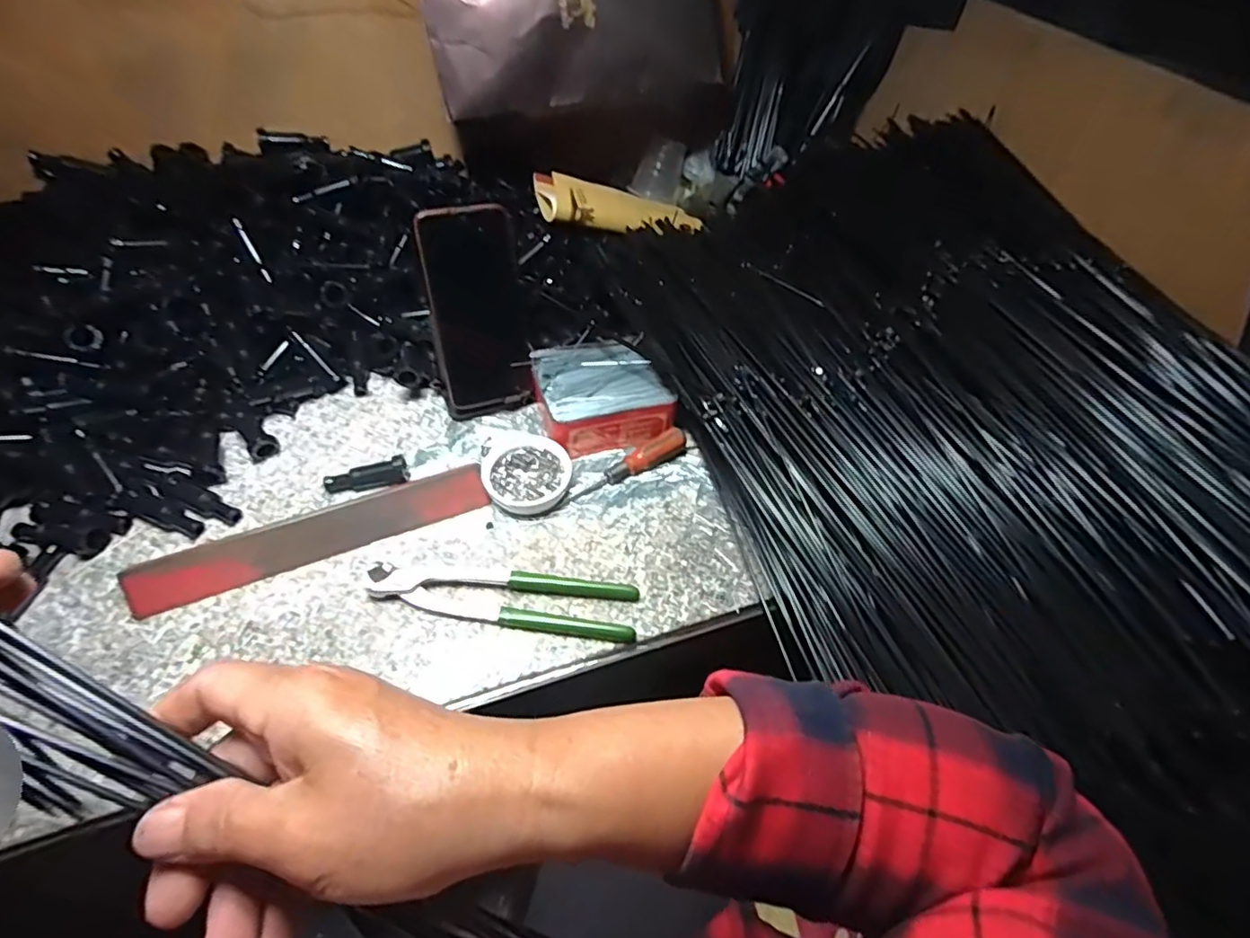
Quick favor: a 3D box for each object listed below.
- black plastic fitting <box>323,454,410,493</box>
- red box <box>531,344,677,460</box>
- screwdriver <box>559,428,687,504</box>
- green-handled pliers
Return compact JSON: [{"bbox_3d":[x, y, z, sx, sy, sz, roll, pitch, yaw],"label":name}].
[{"bbox_3d":[-0.219,0.007,0.513,0.068,0.025,0.017,-9,51,-10],"label":"black plastic fitting"},{"bbox_3d":[-0.022,-0.069,0.570,0.118,0.043,0.107,-11,52,-12],"label":"red box"},{"bbox_3d":[0.001,-0.002,0.532,0.123,0.022,0.022,-27,57,-23],"label":"screwdriver"},{"bbox_3d":[-0.090,0.096,0.453,0.196,0.015,0.044,5,50,1],"label":"green-handled pliers"}]

